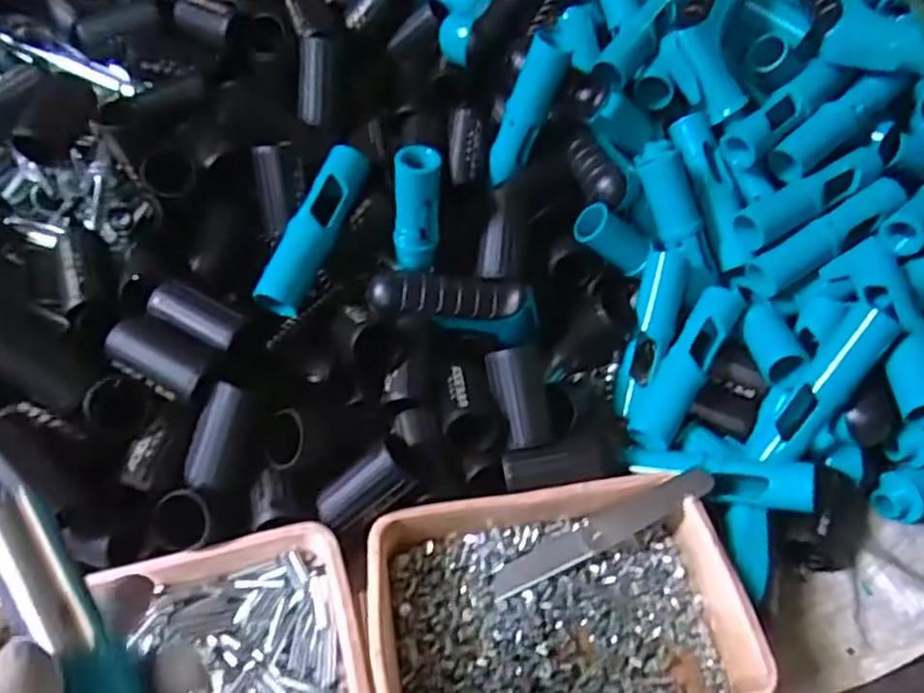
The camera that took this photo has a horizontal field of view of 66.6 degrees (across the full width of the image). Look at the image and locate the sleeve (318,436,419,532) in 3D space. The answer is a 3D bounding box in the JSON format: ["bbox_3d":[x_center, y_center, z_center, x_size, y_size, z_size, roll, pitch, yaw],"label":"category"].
[{"bbox_3d":[-0.056,0.082,0.415,0.060,0.033,0.036,-38,55,7],"label":"sleeve"}]

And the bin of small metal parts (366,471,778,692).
[{"bbox_3d":[0.053,0.149,0.395,0.201,0.042,0.133,-6,50,-9],"label":"bin of small metal parts"}]

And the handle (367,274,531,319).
[{"bbox_3d":[-0.010,-0.033,0.482,0.103,0.025,0.023,0,49,-4],"label":"handle"}]

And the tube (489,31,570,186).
[{"bbox_3d":[0.046,-0.174,0.525,0.024,0.109,0.023,-10,47,-41],"label":"tube"}]

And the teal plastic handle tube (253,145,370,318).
[{"bbox_3d":[-0.096,-0.080,0.465,0.023,0.022,0.126,19,70,12],"label":"teal plastic handle tube"}]

